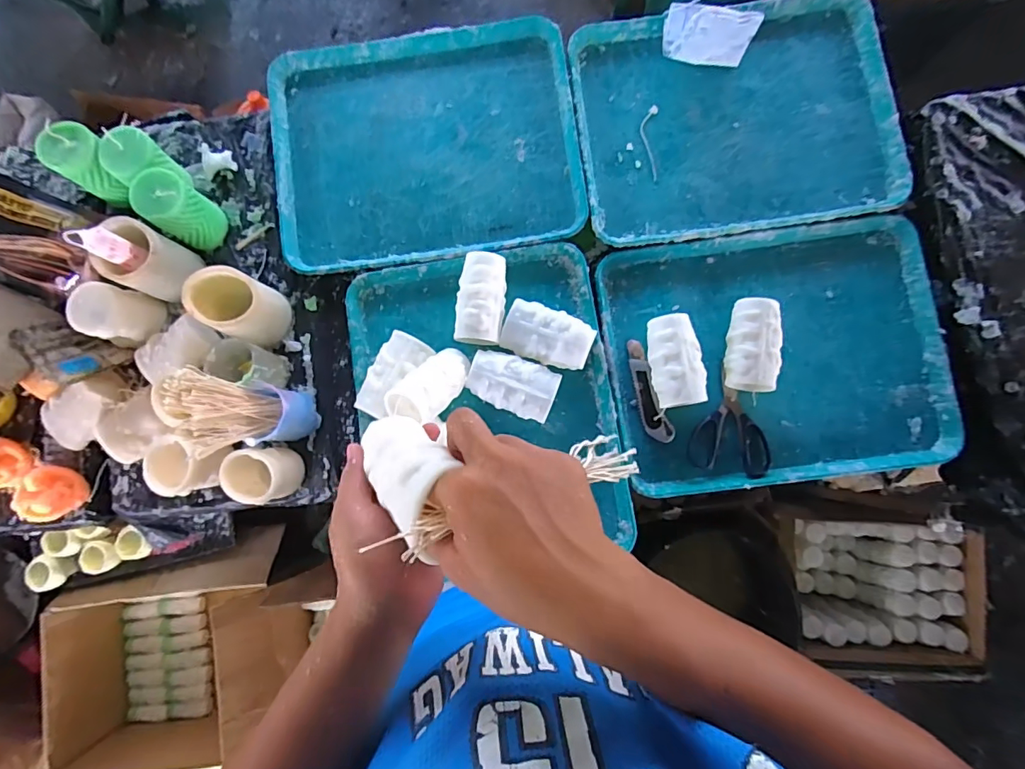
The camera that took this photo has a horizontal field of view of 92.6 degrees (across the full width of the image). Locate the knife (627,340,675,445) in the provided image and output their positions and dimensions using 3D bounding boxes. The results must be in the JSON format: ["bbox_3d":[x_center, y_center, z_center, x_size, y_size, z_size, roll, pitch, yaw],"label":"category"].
[{"bbox_3d":[0.181,0.009,0.662,0.033,0.011,0.143,-18,83,0],"label":"knife"}]

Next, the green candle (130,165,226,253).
[{"bbox_3d":[-0.452,-0.236,0.675,0.062,0.105,0.068,0,83,2],"label":"green candle"}]

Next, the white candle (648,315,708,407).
[{"bbox_3d":[0.217,-0.032,0.652,0.064,0.050,0.120,-9,83,1],"label":"white candle"}]

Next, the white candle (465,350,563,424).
[{"bbox_3d":[0.001,0.000,0.657,0.113,0.050,0.071,20,84,5],"label":"white candle"}]

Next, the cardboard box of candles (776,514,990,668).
[{"bbox_3d":[0.793,0.459,1.120,0.420,0.187,0.313,1,83,3],"label":"cardboard box of candles"}]

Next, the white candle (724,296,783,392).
[{"bbox_3d":[0.317,-0.053,0.651,0.059,0.047,0.121,5,83,3],"label":"white candle"}]

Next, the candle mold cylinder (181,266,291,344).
[{"bbox_3d":[-0.354,-0.101,0.650,0.090,0.108,0.079,22,85,5],"label":"candle mold cylinder"}]

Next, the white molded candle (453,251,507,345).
[{"bbox_3d":[-0.042,-0.115,0.670,0.062,0.053,0.121,5,83,3],"label":"white molded candle"}]

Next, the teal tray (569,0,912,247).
[{"bbox_3d":[0.313,-0.380,0.706,0.424,0.033,0.335,-7,83,2],"label":"teal tray"}]

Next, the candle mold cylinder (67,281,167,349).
[{"bbox_3d":[-0.531,-0.091,0.654,0.071,0.082,0.069,5,83,3],"label":"candle mold cylinder"}]

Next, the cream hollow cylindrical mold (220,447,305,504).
[{"bbox_3d":[-0.315,0.115,0.627,0.066,0.078,0.066,0,83,2],"label":"cream hollow cylindrical mold"}]

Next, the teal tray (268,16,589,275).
[{"bbox_3d":[-0.129,-0.351,0.719,0.437,0.021,0.337,-7,83,2],"label":"teal tray"}]

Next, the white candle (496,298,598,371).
[{"bbox_3d":[0.048,-0.064,0.666,0.117,0.044,0.073,22,85,5],"label":"white candle"}]

